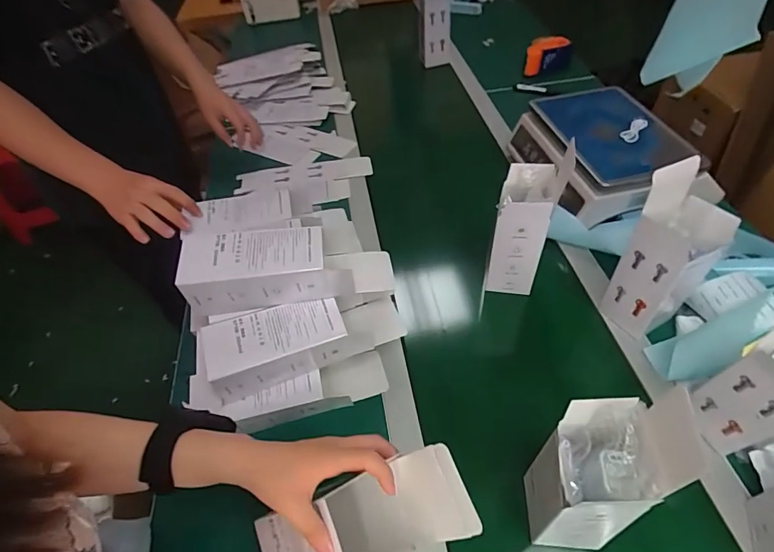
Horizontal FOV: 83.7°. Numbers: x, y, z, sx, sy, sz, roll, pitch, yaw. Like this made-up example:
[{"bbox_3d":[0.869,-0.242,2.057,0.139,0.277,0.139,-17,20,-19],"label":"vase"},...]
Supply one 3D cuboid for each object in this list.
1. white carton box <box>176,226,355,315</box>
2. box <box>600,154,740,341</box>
[{"bbox_3d":[-0.140,-0.010,0.519,0.189,0.074,0.070,-9,50,-1],"label":"white carton box"},{"bbox_3d":[0.362,-0.025,0.564,0.081,0.229,0.084,-24,52,-14],"label":"box"}]

